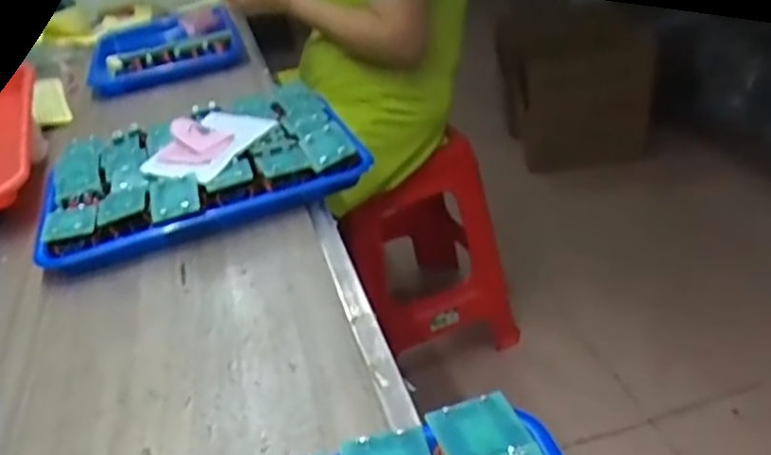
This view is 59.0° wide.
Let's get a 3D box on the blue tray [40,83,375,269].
[{"bbox_3d":[-0.199,-0.070,0.759,0.328,0.063,0.267,-16,32,-9],"label":"blue tray"}]

